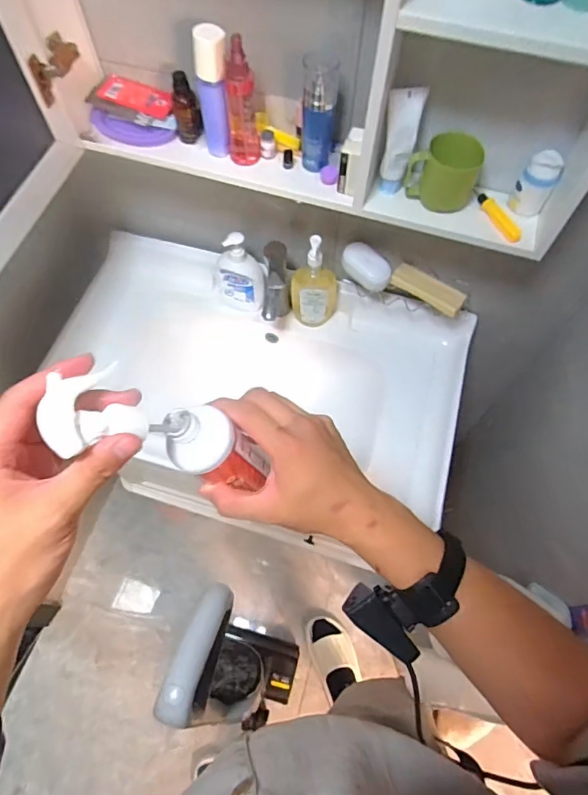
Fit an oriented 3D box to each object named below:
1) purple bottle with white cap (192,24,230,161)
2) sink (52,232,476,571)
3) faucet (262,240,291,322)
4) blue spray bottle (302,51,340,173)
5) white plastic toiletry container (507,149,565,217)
[{"bbox_3d":[-0.112,-0.424,0.671,0.044,0.170,0.030,-5,64,-4],"label":"purple bottle with white cap"},{"bbox_3d":[-0.071,-0.060,0.992,0.805,0.158,0.416,14,64,6],"label":"sink"},{"bbox_3d":[-0.035,-0.201,0.940,0.049,0.194,0.126,2,64,0],"label":"faucet"},{"bbox_3d":[0.034,-0.395,0.664,0.043,0.146,0.035,-1,64,-1],"label":"blue spray bottle"},{"bbox_3d":[0.336,-0.295,0.656,0.040,0.077,0.041,0,64,-1],"label":"white plastic toiletry container"}]

